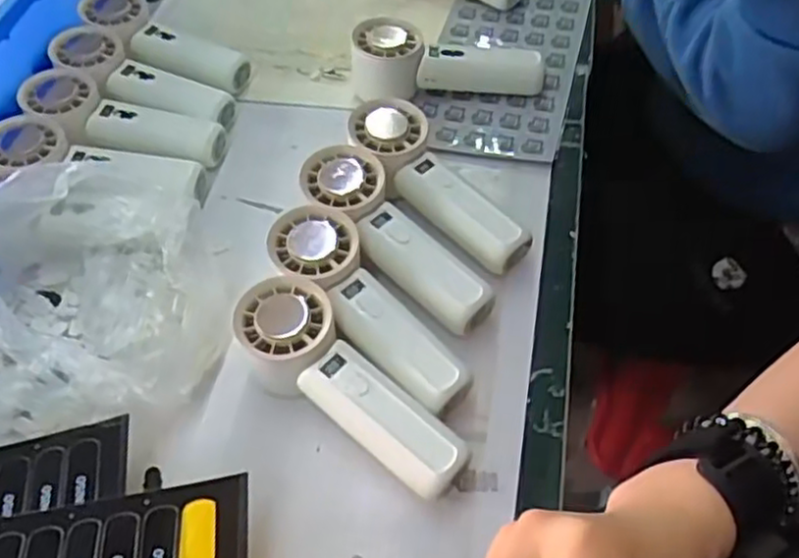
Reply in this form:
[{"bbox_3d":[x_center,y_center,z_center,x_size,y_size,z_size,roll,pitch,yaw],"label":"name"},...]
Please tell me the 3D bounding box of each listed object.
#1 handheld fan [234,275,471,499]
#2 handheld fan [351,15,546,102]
[{"bbox_3d":[-0.031,0.065,0.407,0.054,0.057,0.149,-37,57,-21],"label":"handheld fan"},{"bbox_3d":[0.040,-0.180,0.622,0.164,0.057,0.050,3,49,-10],"label":"handheld fan"}]

